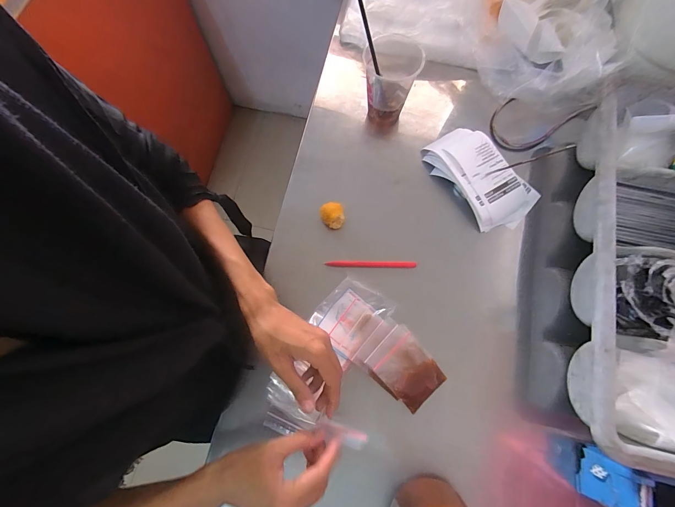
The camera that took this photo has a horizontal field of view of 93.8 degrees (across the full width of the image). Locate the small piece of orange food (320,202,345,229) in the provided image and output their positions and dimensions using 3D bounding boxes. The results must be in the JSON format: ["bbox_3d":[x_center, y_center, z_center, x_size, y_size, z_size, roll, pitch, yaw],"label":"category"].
[{"bbox_3d":[-0.008,-0.055,0.493,0.034,0.049,0.032,-12,75,-2],"label":"small piece of orange food"}]

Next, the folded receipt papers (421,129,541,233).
[{"bbox_3d":[0.222,-0.120,0.494,0.104,0.031,0.176,-40,78,-9],"label":"folded receipt papers"}]

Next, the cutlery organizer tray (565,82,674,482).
[{"bbox_3d":[0.454,0.019,0.408,0.270,0.082,0.483,12,75,4],"label":"cutlery organizer tray"}]

